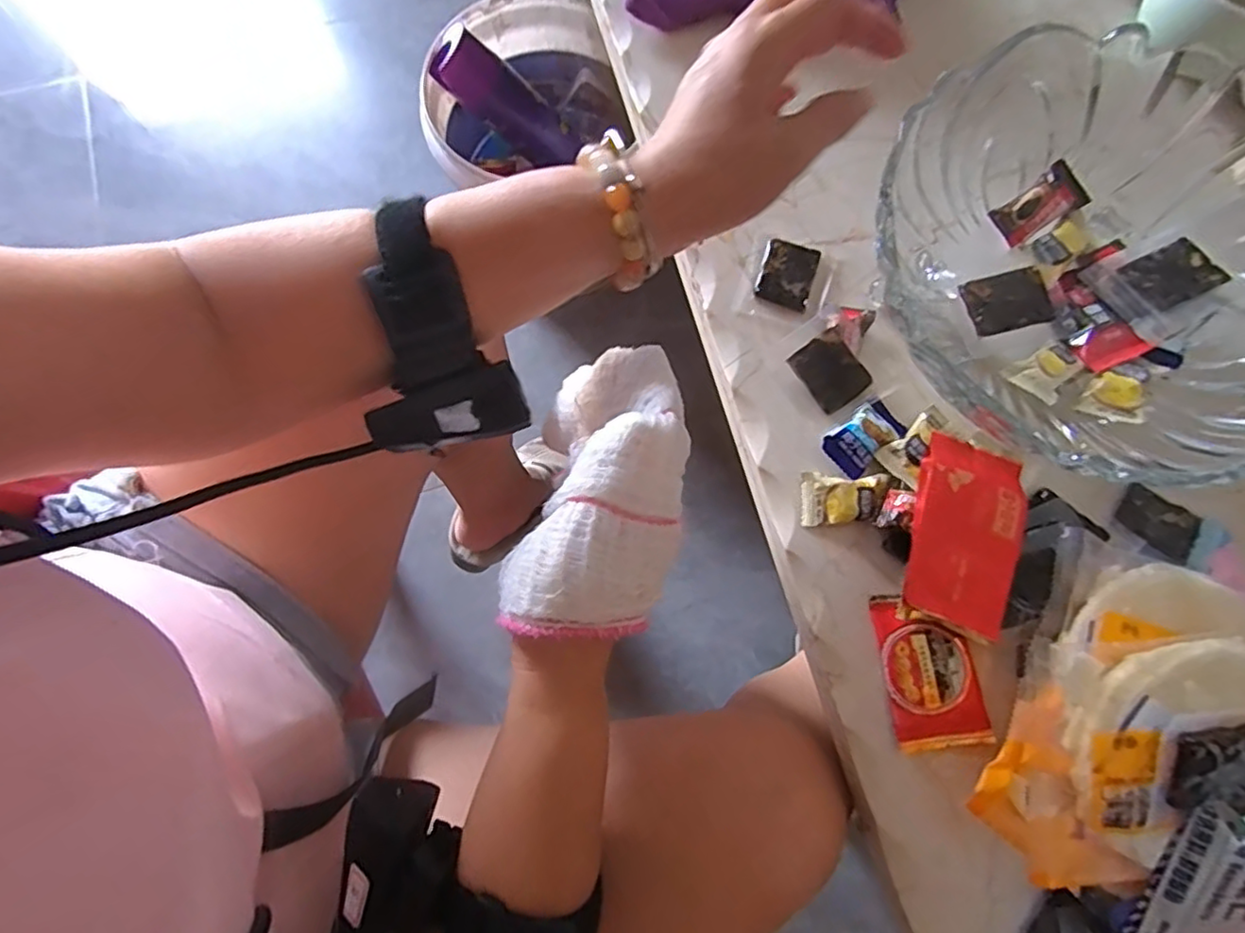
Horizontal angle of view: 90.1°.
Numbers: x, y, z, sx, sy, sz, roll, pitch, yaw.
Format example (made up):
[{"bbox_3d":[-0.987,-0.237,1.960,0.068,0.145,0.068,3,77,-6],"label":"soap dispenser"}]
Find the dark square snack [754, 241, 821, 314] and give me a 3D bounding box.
[{"bbox_3d":[0.102,-0.120,0.387,0.033,0.008,0.042,18,78,3],"label":"dark square snack"}]

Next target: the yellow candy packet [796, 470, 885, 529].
[{"bbox_3d":[0.124,0.018,0.350,0.045,0.015,0.028,-1,77,-1],"label":"yellow candy packet"}]

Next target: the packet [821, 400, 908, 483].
[{"bbox_3d":[0.140,-0.017,0.356,0.047,0.007,0.027,-40,81,-9],"label":"packet"}]

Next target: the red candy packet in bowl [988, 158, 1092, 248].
[{"bbox_3d":[0.237,-0.149,0.353,0.044,0.008,0.028,-35,101,11],"label":"red candy packet in bowl"}]

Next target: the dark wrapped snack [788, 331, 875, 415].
[{"bbox_3d":[0.122,-0.055,0.364,0.033,0.014,0.040,-37,80,-8],"label":"dark wrapped snack"}]

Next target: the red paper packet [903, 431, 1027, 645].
[{"bbox_3d":[0.180,0.034,0.328,0.051,0.012,0.101,19,72,7],"label":"red paper packet"}]

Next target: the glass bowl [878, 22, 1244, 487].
[{"bbox_3d":[0.249,-0.114,0.339,0.222,0.098,0.204,0,77,-1],"label":"glass bowl"}]

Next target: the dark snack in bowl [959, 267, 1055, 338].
[{"bbox_3d":[0.212,-0.091,0.344,0.042,0.010,0.031,-13,78,-4],"label":"dark snack in bowl"}]

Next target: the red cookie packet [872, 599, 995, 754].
[{"bbox_3d":[0.165,0.108,0.332,0.050,0.010,0.078,-8,77,-2],"label":"red cookie packet"}]

